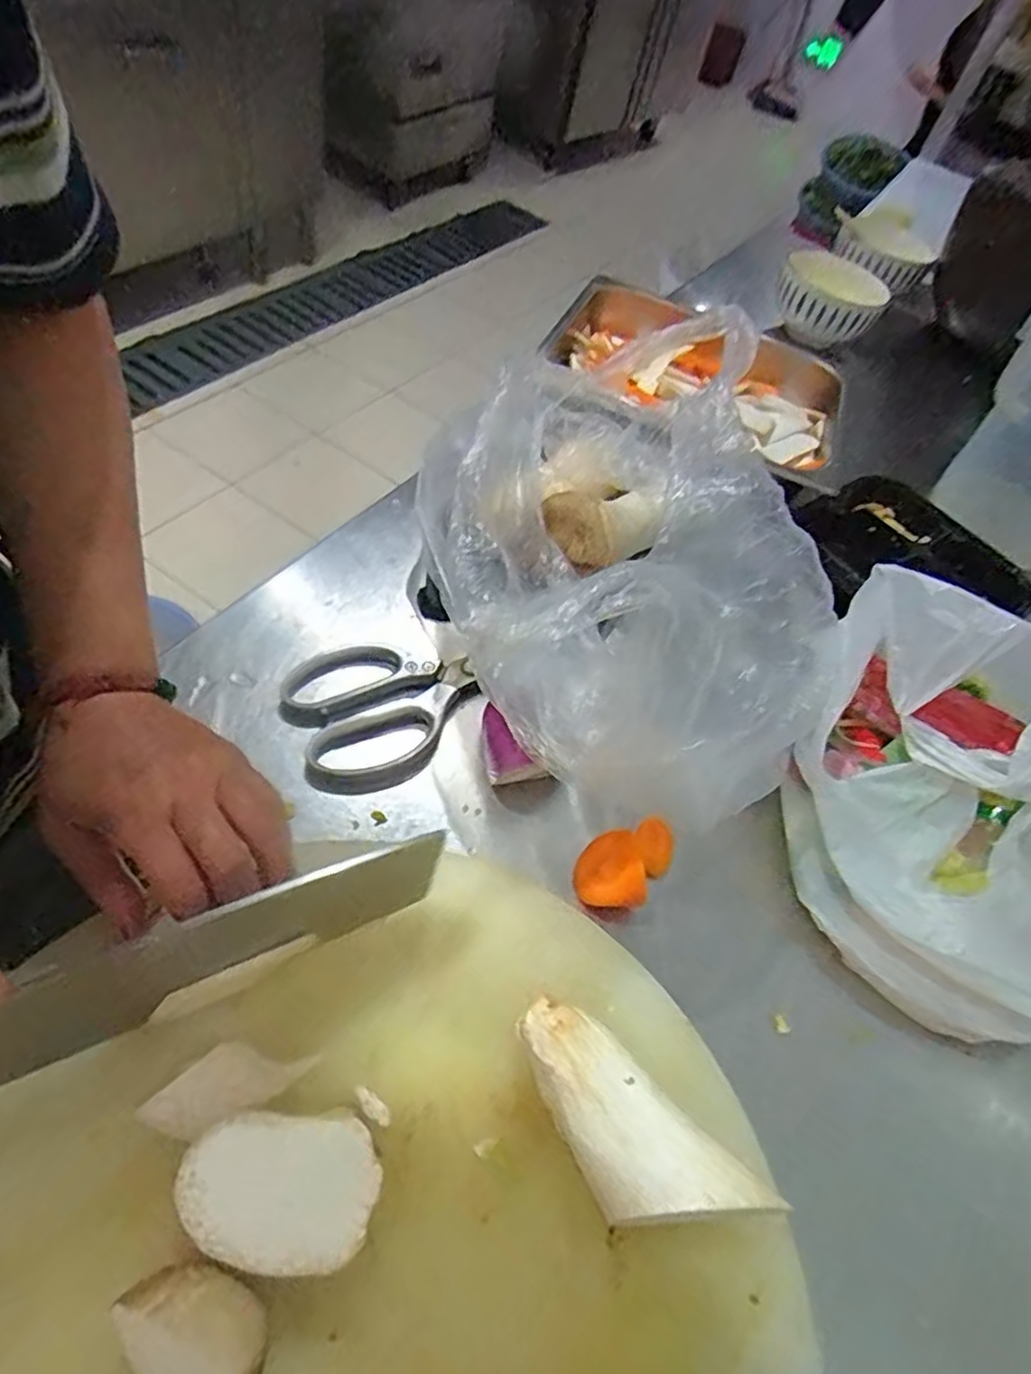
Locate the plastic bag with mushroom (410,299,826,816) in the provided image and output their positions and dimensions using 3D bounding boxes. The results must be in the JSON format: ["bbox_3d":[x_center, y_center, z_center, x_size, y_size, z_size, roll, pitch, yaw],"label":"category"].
[{"bbox_3d":[0.057,-0.106,0.483,0.215,0.150,0.402,-3,53,-16],"label":"plastic bag with mushroom"}]

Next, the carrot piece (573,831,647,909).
[{"bbox_3d":[0.061,0.113,0.429,0.046,0.027,0.046,3,77,29],"label":"carrot piece"}]

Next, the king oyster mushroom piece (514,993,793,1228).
[{"bbox_3d":[0.047,0.202,0.317,0.127,0.044,0.056,41,56,20],"label":"king oyster mushroom piece"}]

